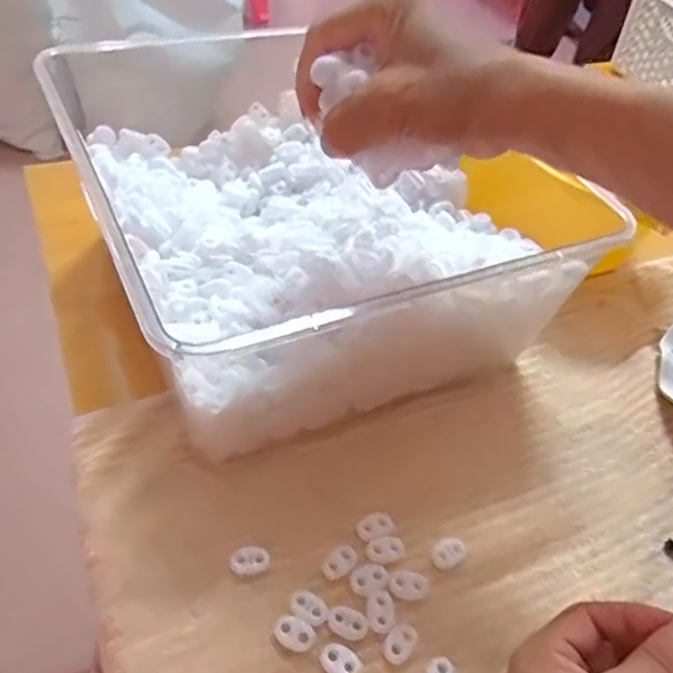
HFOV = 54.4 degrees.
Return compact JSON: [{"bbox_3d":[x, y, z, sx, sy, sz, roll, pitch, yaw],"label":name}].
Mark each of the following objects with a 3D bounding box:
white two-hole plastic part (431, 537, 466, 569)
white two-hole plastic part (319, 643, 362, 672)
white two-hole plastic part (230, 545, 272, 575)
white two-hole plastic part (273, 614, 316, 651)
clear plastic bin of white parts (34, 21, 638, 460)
[{"bbox_3d":[0.066,0.127,0.386,0.021,0.004,0.016,-24,56,-29],"label":"white two-hole plastic part"},{"bbox_3d":[0.002,0.170,0.342,0.022,0.004,0.016,26,48,12],"label":"white two-hole plastic part"},{"bbox_3d":[-0.048,0.127,0.369,0.022,0.006,0.015,-2,48,-13],"label":"white two-hole plastic part"},{"bbox_3d":[-0.022,0.158,0.348,0.022,0.004,0.015,28,49,15],"label":"white two-hole plastic part"},{"bbox_3d":[-0.019,-0.081,0.454,0.272,0.126,0.276,-15,53,-24],"label":"clear plastic bin of white parts"}]

